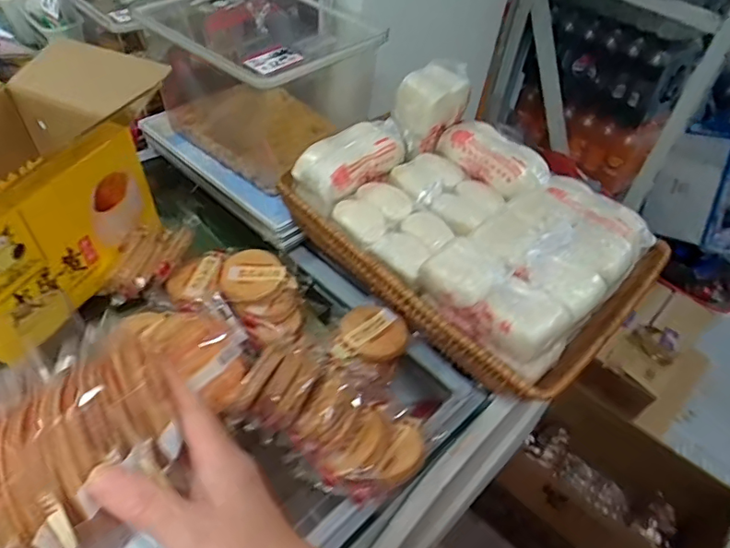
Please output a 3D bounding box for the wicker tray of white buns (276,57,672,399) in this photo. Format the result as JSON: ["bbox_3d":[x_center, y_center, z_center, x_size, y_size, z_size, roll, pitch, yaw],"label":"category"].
[{"bbox_3d":[0.126,-0.072,0.661,0.287,0.138,0.426,-31,57,-31],"label":"wicker tray of white buns"}]

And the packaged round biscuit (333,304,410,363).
[{"bbox_3d":[0.011,0.069,0.613,0.082,0.023,0.068,9,46,1],"label":"packaged round biscuit"}]

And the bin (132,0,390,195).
[{"bbox_3d":[-0.160,-0.304,0.819,0.302,0.189,0.257,32,50,22],"label":"bin"}]

